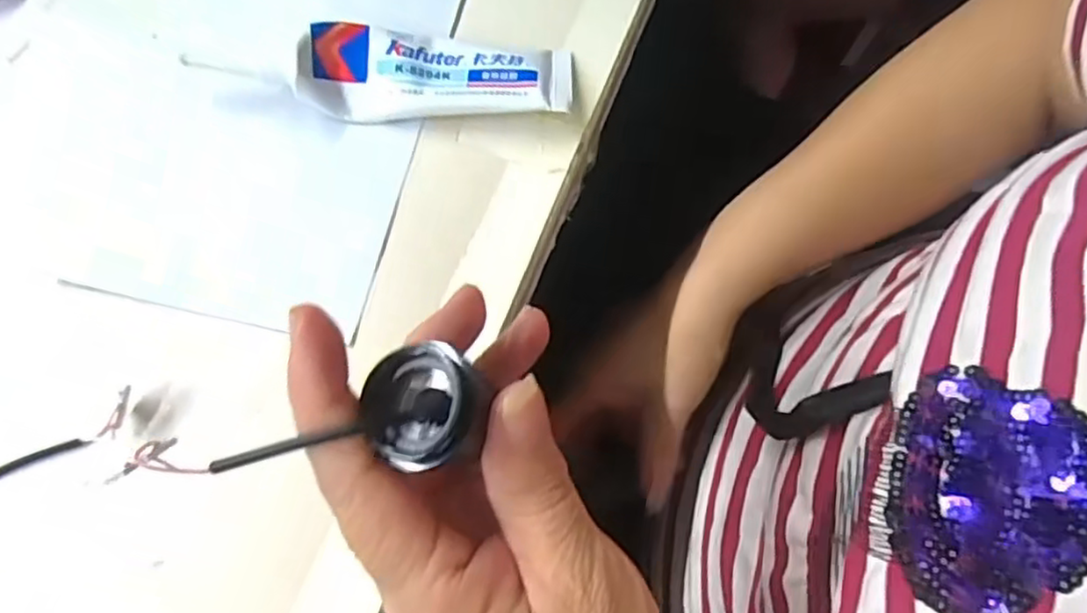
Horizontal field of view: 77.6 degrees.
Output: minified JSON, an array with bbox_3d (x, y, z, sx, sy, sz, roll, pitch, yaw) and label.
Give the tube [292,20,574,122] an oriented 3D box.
[{"bbox_3d":[-0.042,-0.091,0.272,0.105,0.027,0.032,2,71,-1],"label":"tube"}]

